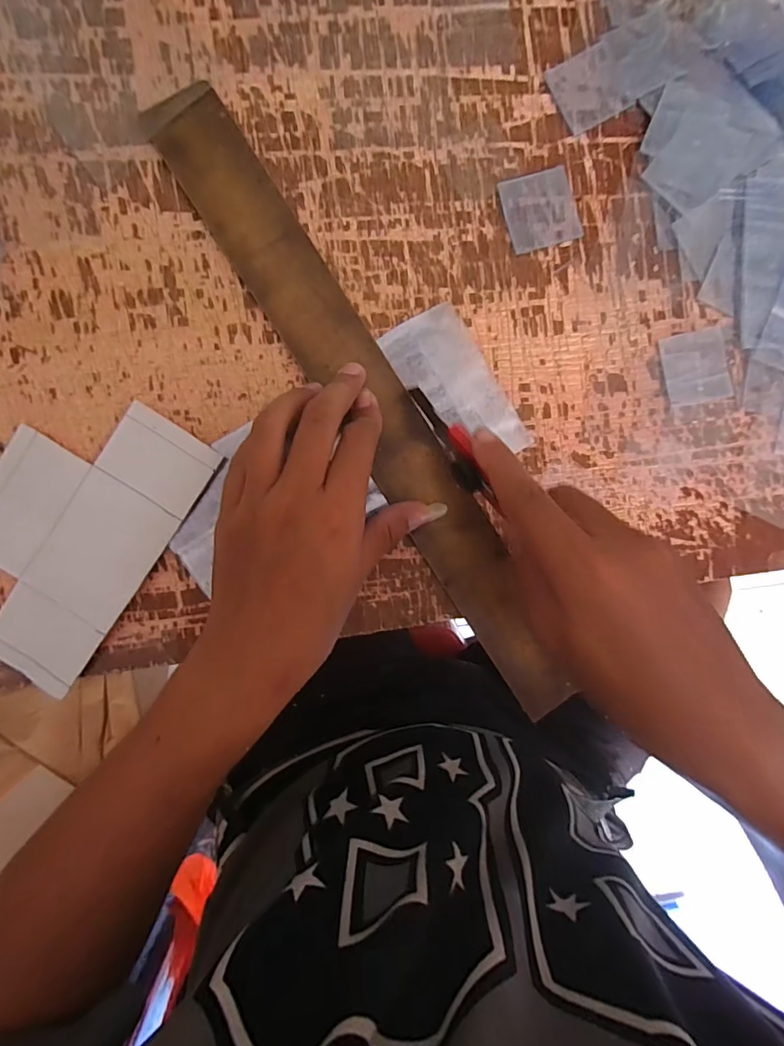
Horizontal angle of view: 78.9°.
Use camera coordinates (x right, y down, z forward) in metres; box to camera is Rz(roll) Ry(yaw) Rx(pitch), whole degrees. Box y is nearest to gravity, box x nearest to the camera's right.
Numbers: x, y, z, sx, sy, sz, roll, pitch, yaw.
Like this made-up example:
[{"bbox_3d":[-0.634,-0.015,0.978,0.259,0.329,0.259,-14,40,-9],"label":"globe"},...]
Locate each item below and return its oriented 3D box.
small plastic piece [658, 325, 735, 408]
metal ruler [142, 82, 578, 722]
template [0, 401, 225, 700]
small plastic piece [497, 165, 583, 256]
[{"bbox_3d":[0.203,-0.104,0.317,0.047,0.004,0.047,-12,91,-6],"label":"small plastic piece"},{"bbox_3d":[-0.007,-0.066,0.292,0.046,0.012,0.425,-33,94,-5],"label":"metal ruler"},{"bbox_3d":[-0.188,0.004,0.275,0.102,0.006,0.166,33,87,-5],"label":"template"},{"bbox_3d":[0.096,-0.201,0.306,0.048,0.004,0.046,-19,91,-6],"label":"small plastic piece"}]

